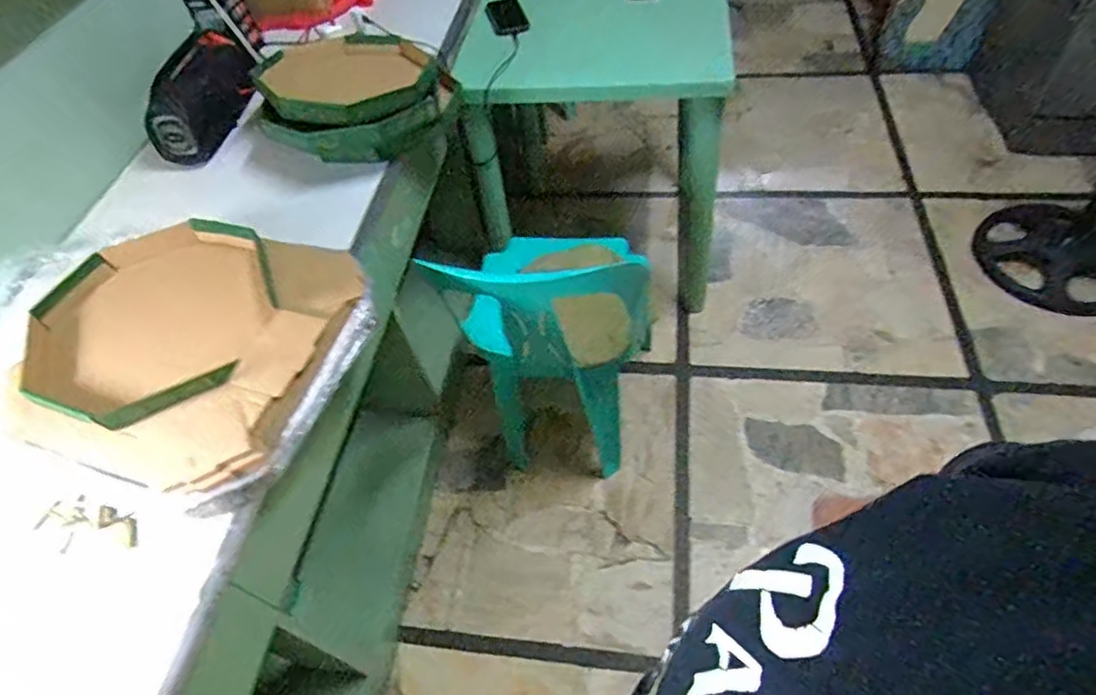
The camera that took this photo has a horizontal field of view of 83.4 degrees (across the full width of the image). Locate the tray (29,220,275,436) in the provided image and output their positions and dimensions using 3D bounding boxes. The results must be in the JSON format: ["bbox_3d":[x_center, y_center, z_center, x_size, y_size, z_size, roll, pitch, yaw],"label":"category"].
[{"bbox_3d":[-0.539,-0.045,0.844,0.313,0.059,0.315,-20,55,-15],"label":"tray"}]

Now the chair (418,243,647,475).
[{"bbox_3d":[0.022,-0.042,1.317,0.352,0.684,0.413,6,52,4],"label":"chair"}]

